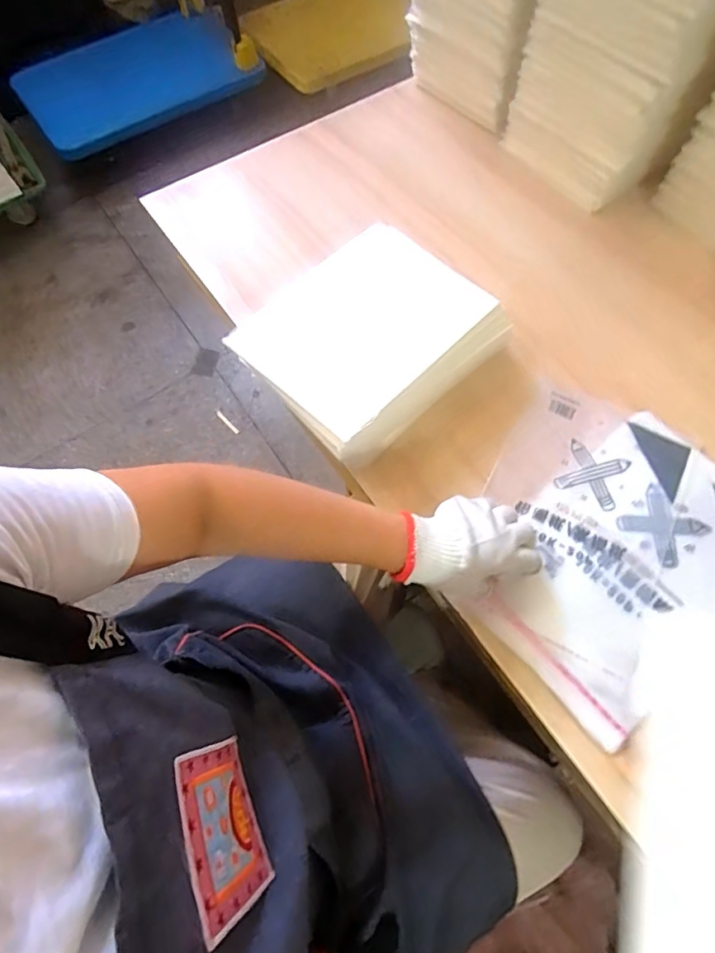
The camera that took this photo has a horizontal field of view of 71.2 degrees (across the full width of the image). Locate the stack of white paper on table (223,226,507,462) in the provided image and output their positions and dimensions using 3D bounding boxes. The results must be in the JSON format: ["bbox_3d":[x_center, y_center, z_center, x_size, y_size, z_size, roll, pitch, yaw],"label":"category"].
[{"bbox_3d":[0.013,-0.169,0.602,0.263,0.059,0.222,-39,72,-15],"label":"stack of white paper on table"}]

